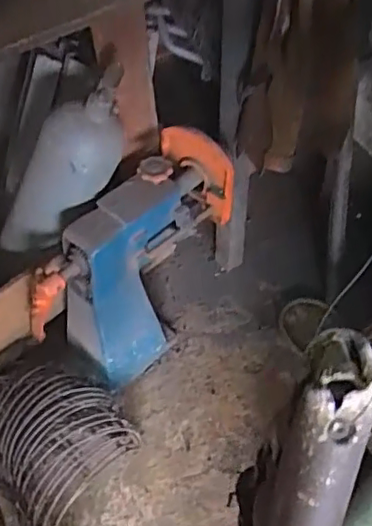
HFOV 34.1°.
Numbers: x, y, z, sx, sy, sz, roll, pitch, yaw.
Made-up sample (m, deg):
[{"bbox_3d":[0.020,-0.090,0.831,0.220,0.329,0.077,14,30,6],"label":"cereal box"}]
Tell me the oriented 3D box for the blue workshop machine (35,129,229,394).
[{"bbox_3d":[-0.108,0.008,1.319,0.191,0.415,0.466,33,59,25],"label":"blue workshop machine"}]

